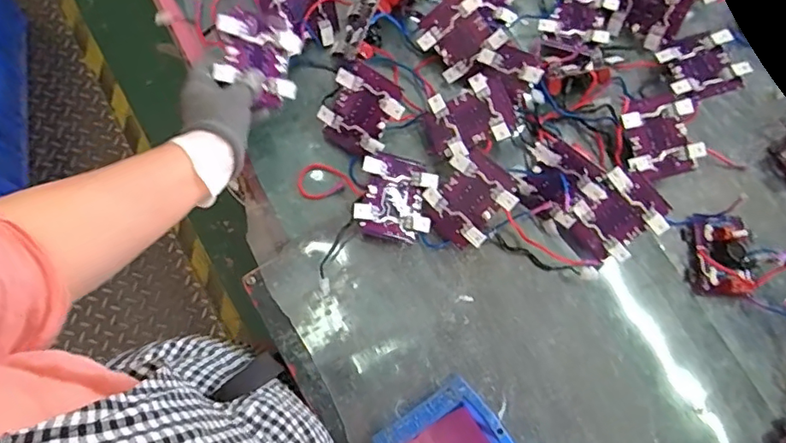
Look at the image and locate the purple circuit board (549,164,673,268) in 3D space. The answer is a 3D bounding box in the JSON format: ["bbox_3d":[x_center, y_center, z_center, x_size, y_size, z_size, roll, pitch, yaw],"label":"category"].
[{"bbox_3d":[0.250,-0.002,0.603,0.108,0.012,0.083,-40,85,15],"label":"purple circuit board"}]

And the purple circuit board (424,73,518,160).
[{"bbox_3d":[0.088,-0.118,0.613,0.098,0.016,0.084,-26,68,12],"label":"purple circuit board"}]

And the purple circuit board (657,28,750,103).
[{"bbox_3d":[0.378,-0.189,0.648,0.082,0.016,0.086,-14,65,16],"label":"purple circuit board"}]

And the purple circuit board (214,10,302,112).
[{"bbox_3d":[-0.149,-0.178,0.584,0.089,0.019,0.099,11,86,-29],"label":"purple circuit board"}]

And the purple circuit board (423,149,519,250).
[{"bbox_3d":[0.085,-0.023,0.590,0.083,0.018,0.095,45,106,21],"label":"purple circuit board"}]

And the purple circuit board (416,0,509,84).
[{"bbox_3d":[0.079,-0.225,0.640,0.085,0.010,0.080,-35,107,22],"label":"purple circuit board"}]

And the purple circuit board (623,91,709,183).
[{"bbox_3d":[0.316,-0.099,0.625,0.081,0.017,0.094,-17,89,6],"label":"purple circuit board"}]

